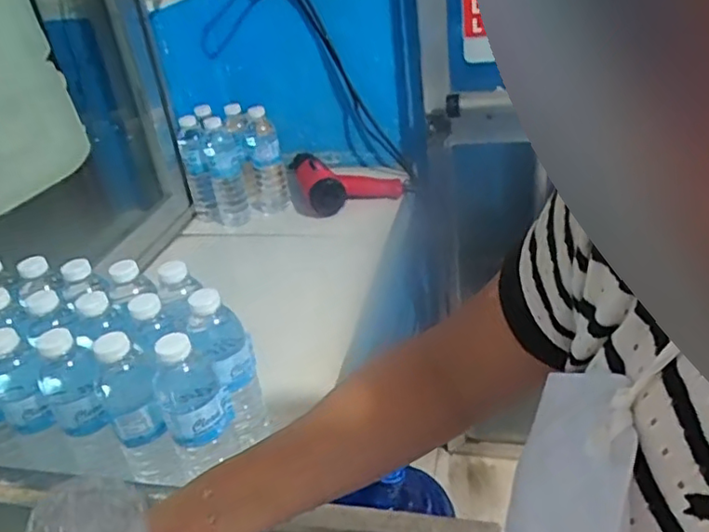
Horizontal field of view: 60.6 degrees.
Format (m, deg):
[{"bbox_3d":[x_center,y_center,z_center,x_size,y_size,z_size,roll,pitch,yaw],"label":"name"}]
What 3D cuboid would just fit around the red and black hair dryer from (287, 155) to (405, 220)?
[{"bbox_3d":[-0.023,-0.167,1.218,0.217,0.097,0.133,-3,29,-18],"label":"red and black hair dryer"}]

